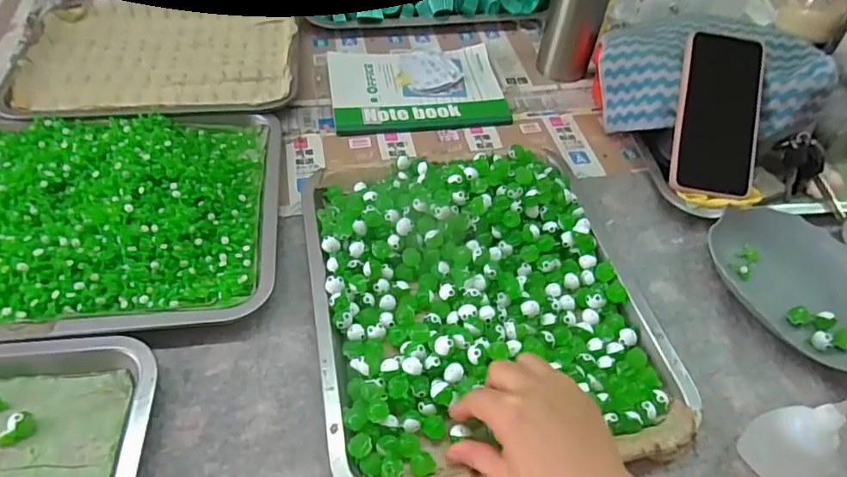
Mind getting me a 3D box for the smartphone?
[{"bbox_3d":[0.288,-0.119,0.531,0.078,0.012,0.153,7,88,1],"label":"smartphone"}]

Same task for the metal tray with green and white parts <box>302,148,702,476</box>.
[{"bbox_3d":[0.044,0.038,0.435,0.256,0.037,0.297,-7,53,-10],"label":"metal tray with green and white parts"}]

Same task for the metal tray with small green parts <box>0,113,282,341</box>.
[{"bbox_3d":[-0.282,-0.030,0.471,0.302,0.032,0.249,-5,53,-9],"label":"metal tray with small green parts"}]

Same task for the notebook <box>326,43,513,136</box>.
[{"bbox_3d":[-0.007,-0.176,0.635,0.197,0.013,0.135,-6,53,-10],"label":"notebook"}]

